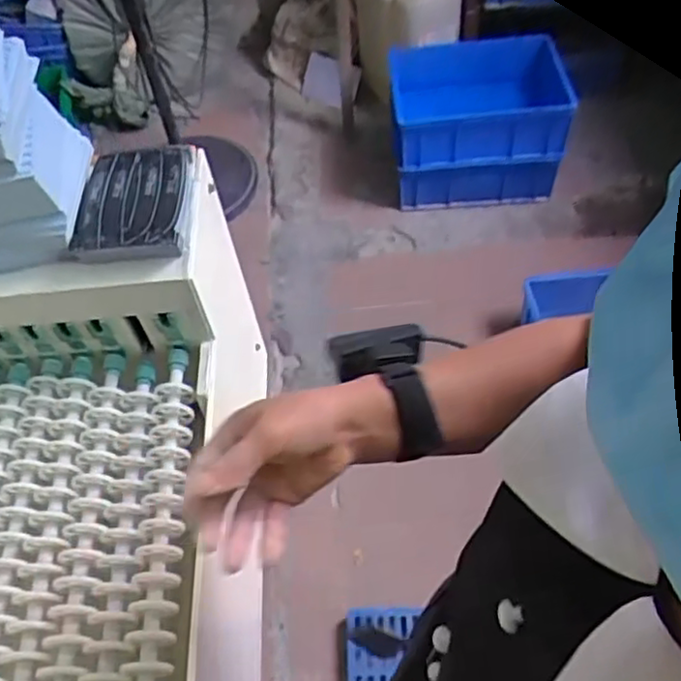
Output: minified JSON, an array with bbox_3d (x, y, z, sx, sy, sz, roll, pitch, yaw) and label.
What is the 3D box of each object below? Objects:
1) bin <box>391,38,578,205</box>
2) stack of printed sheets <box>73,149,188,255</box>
[{"bbox_3d":[0.357,-0.575,1.822,0.438,0.351,0.257,-6,54,1],"label":"bin"},{"bbox_3d":[-0.206,-0.144,0.692,0.104,0.029,0.131,-4,55,5],"label":"stack of printed sheets"}]

